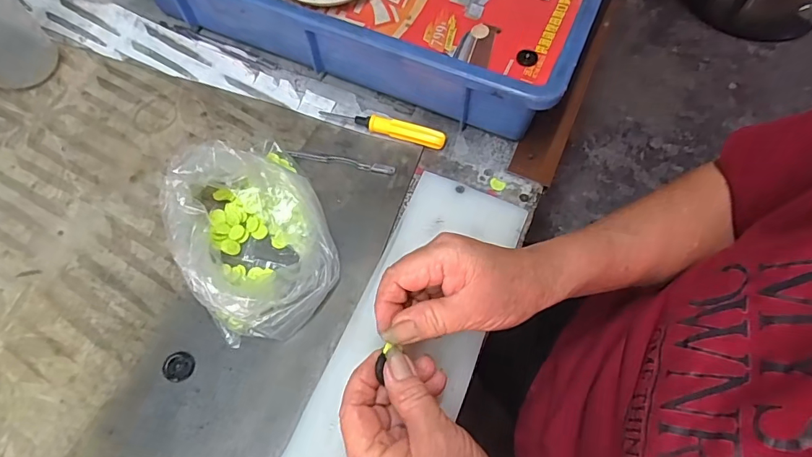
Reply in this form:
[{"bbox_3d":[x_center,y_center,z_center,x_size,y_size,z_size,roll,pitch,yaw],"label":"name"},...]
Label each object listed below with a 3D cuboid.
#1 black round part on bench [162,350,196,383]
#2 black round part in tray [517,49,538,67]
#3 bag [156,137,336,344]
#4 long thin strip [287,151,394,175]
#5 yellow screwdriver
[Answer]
[{"bbox_3d":[-0.161,0.097,0.321,0.021,0.005,0.020,0,64,1],"label":"black round part on bench"},{"bbox_3d":[0.119,-0.168,0.446,0.020,0.004,0.019,6,64,4],"label":"black round part in tray"},{"bbox_3d":[-0.114,-0.001,0.337,0.101,0.057,0.151,-25,66,-11],"label":"bag"},{"bbox_3d":[-0.056,-0.059,0.401,0.094,0.005,0.008,11,64,6],"label":"long thin strip"},{"bbox_3d":[-0.021,-0.093,0.412,0.117,0.016,0.013,15,65,8],"label":"yellow screwdriver"}]

